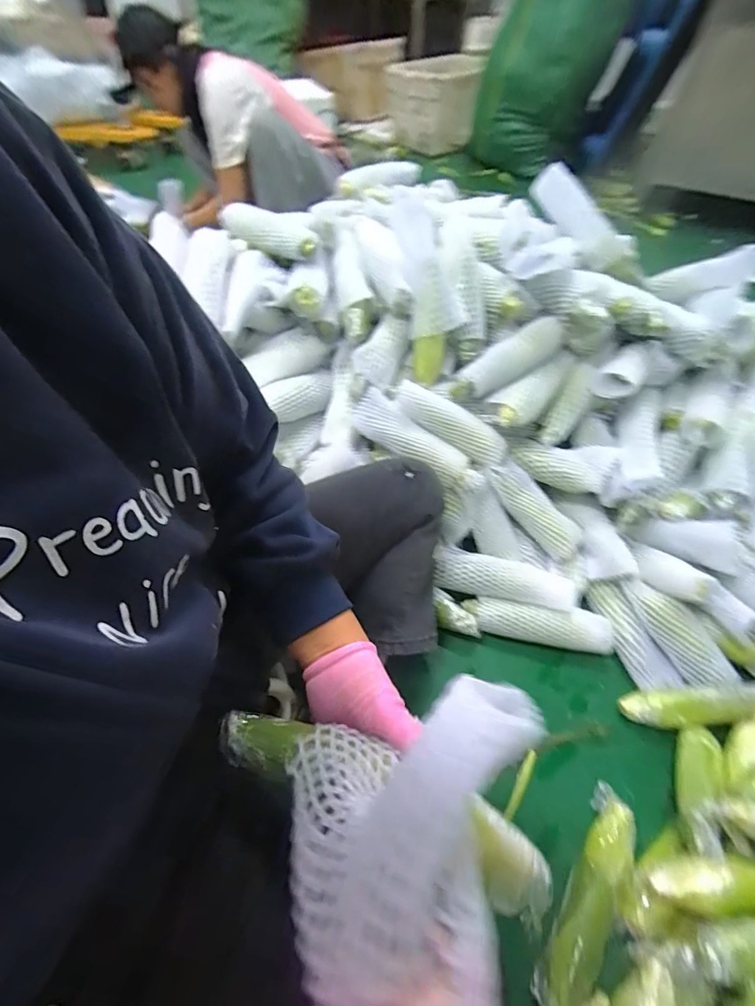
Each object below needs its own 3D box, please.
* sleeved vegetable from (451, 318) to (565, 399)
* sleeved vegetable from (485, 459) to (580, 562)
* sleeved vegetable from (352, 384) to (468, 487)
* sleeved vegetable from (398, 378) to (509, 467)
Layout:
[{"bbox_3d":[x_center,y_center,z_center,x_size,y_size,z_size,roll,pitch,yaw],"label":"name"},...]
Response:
[{"bbox_3d":[0.234,-0.261,0.769,0.222,0.053,0.066,-32,56,2],"label":"sleeved vegetable"},{"bbox_3d":[0.283,0.011,0.776,0.062,0.053,0.204,-39,86,-26],"label":"sleeved vegetable"},{"bbox_3d":[0.060,-0.115,0.760,0.225,0.060,0.059,33,57,-1],"label":"sleeved vegetable"},{"bbox_3d":[0.133,-0.143,0.757,0.220,0.047,0.052,31,55,-7],"label":"sleeved vegetable"}]

